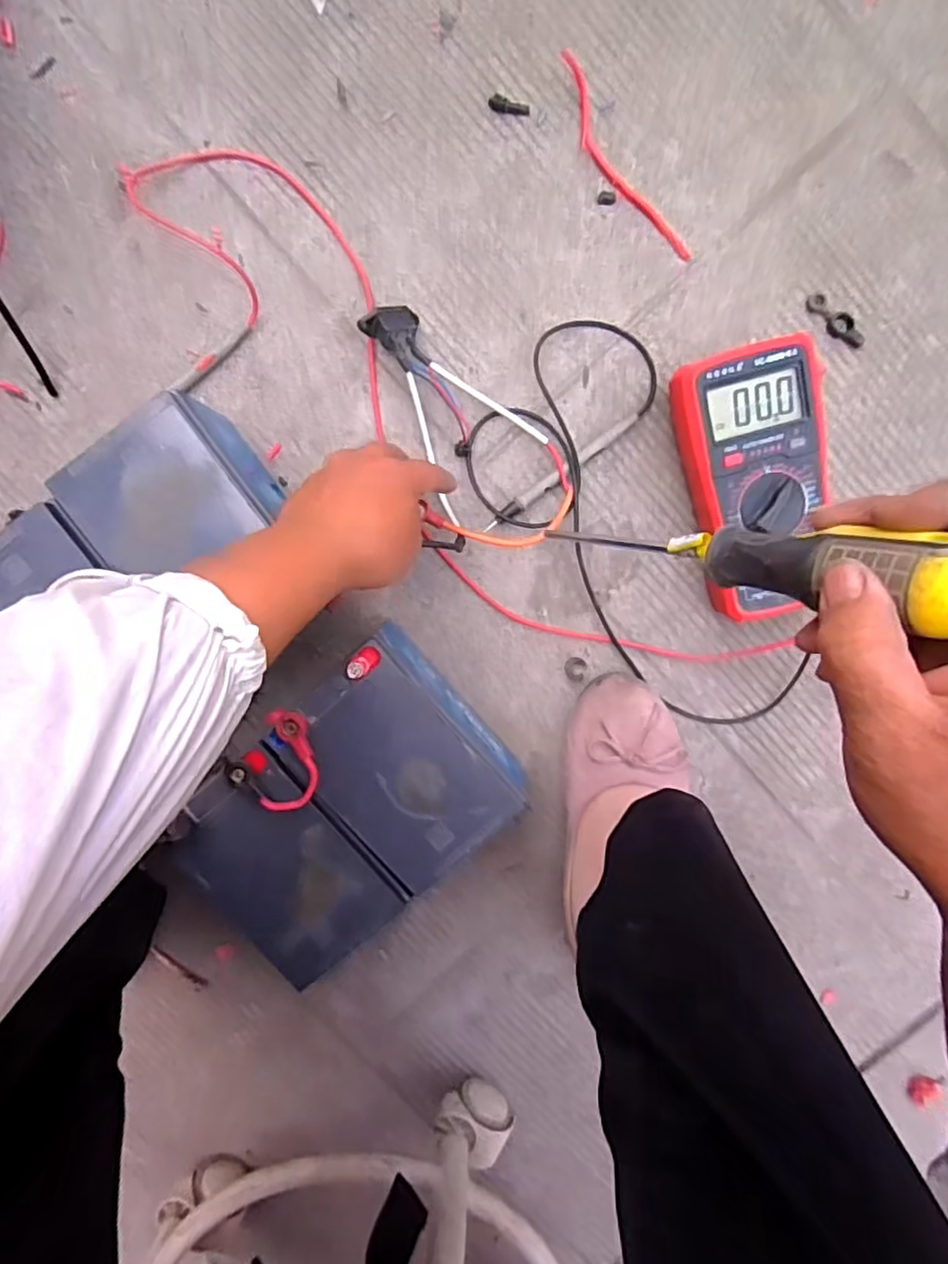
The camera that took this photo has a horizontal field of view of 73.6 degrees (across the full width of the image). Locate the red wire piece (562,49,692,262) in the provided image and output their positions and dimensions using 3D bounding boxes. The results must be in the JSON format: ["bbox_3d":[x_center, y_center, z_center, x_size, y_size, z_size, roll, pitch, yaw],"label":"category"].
[{"bbox_3d":[0.104,-0.337,0.459,0.025,0.004,0.164,-35,97,3],"label":"red wire piece"}]

